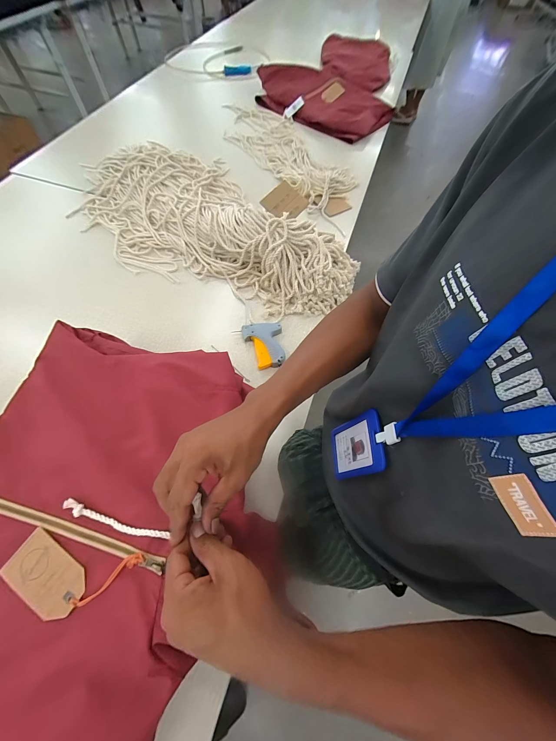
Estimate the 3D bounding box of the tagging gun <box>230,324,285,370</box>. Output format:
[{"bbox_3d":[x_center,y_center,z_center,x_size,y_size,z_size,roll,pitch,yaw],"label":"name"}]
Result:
[{"bbox_3d":[-0.041,-0.059,0.641,0.103,0.021,0.117,-4,63,-4],"label":"tagging gun"}]

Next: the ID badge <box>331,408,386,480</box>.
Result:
[{"bbox_3d":[0.096,0.095,0.338,0.004,0.114,0.069,8,61,-14],"label":"ID badge"}]

